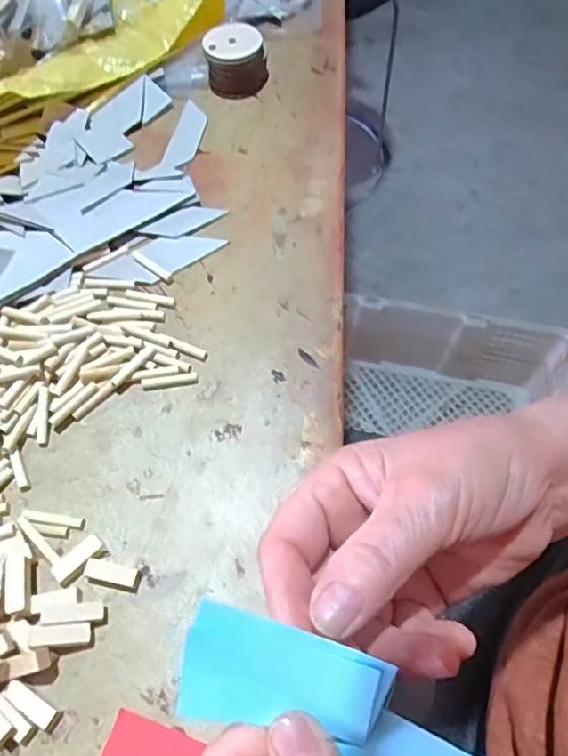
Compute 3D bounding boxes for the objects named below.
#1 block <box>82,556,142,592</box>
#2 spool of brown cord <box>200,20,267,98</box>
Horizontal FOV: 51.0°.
[{"bbox_3d":[-0.080,0.092,0.277,0.025,0.008,0.010,11,63,8],"label":"block"},{"bbox_3d":[-0.035,-0.231,0.429,0.043,0.031,0.036,-6,62,-1],"label":"spool of brown cord"}]

